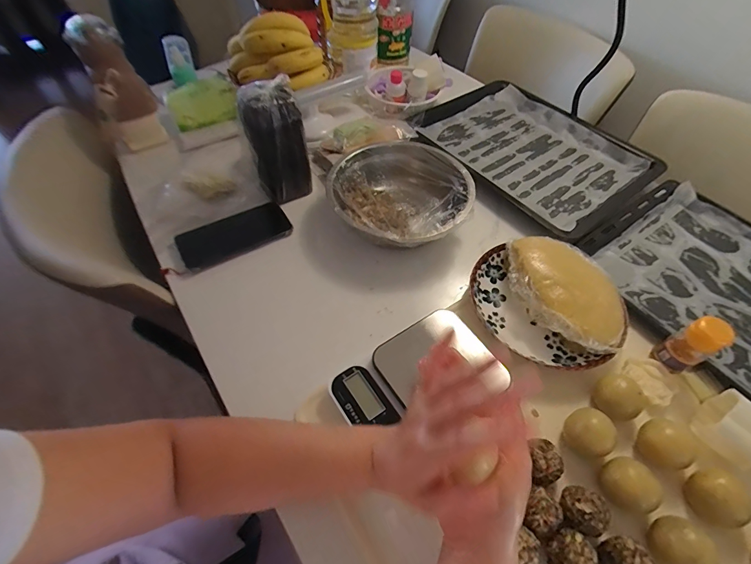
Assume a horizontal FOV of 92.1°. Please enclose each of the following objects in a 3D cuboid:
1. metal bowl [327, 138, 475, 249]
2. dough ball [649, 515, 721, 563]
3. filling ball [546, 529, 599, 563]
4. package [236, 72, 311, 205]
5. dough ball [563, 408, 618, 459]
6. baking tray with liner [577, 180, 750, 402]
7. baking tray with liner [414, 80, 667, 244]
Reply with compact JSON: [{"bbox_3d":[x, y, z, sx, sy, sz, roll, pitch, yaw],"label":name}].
[{"bbox_3d":[0.037,-0.129,0.563,0.201,0.073,0.206,1,54,-2],"label":"metal bowl"},{"bbox_3d":[0.278,0.243,0.330,0.041,0.042,0.047,10,55,5],"label":"dough ball"},{"bbox_3d":[0.171,0.244,0.322,0.035,0.039,0.039,26,57,15],"label":"filling ball"},{"bbox_3d":[-0.151,-0.202,0.562,0.083,0.188,0.056,-16,57,-14],"label":"package"},{"bbox_3d":[0.223,0.162,0.384,0.044,0.040,0.044,1,54,-2],"label":"dough ball"},{"bbox_3d":[0.523,0.024,0.503,0.296,0.026,0.396,-26,60,-19],"label":"baking tray with liner"},{"bbox_3d":[0.294,-0.249,0.687,0.287,0.036,0.380,-32,62,-23],"label":"baking tray with liner"}]

